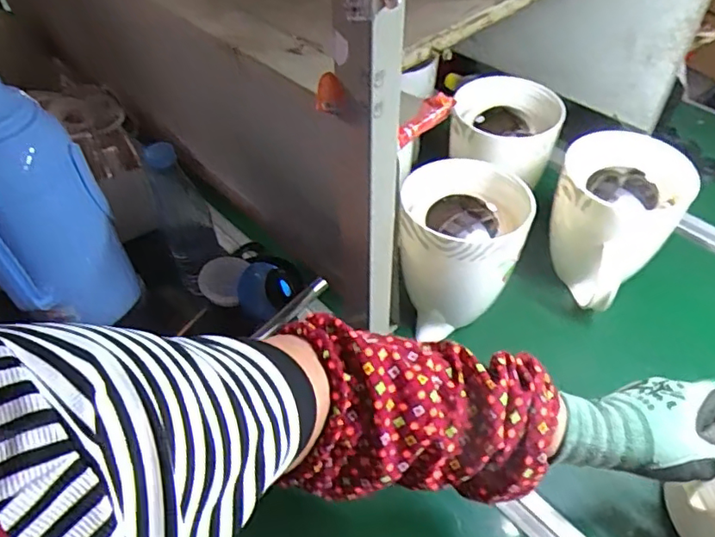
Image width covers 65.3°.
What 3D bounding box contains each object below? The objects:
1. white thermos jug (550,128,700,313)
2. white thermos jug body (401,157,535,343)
[{"bbox_3d":[0.298,-0.057,0.667,0.130,0.152,0.122,-31,54,-26],"label":"white thermos jug"},{"bbox_3d":[0.112,-0.016,0.630,0.134,0.162,0.110,5,47,5],"label":"white thermos jug body"}]

